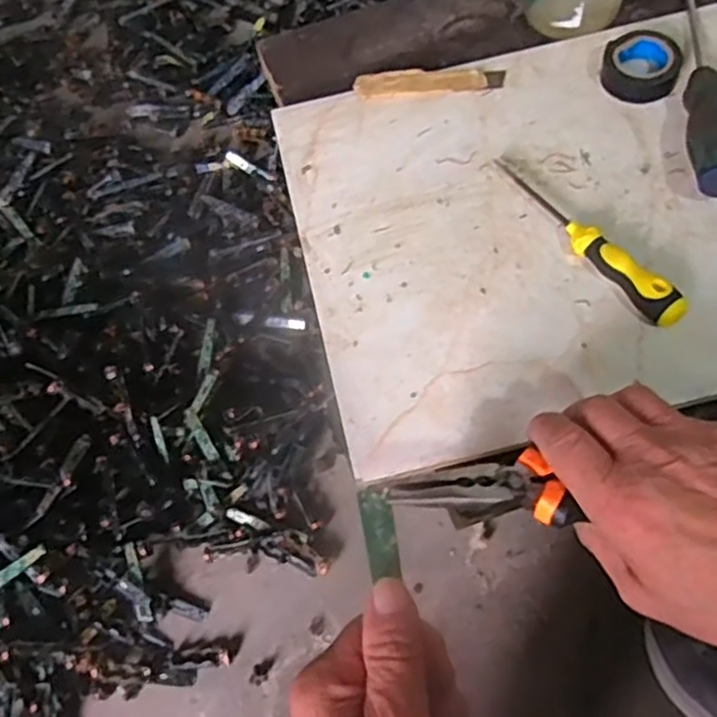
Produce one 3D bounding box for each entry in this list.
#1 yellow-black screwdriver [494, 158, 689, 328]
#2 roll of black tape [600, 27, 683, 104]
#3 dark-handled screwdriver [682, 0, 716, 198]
[{"bbox_3d":[0.138,-0.078,0.450,0.021,0.025,0.157,-34,63,-12],"label":"yellow-black screwdriver"},{"bbox_3d":[0.202,-0.210,0.514,0.054,0.022,0.059,-3,61,5],"label":"roll of black tape"},{"bbox_3d":[0.238,-0.206,0.502,0.029,0.030,0.233,5,62,9],"label":"dark-handled screwdriver"}]

